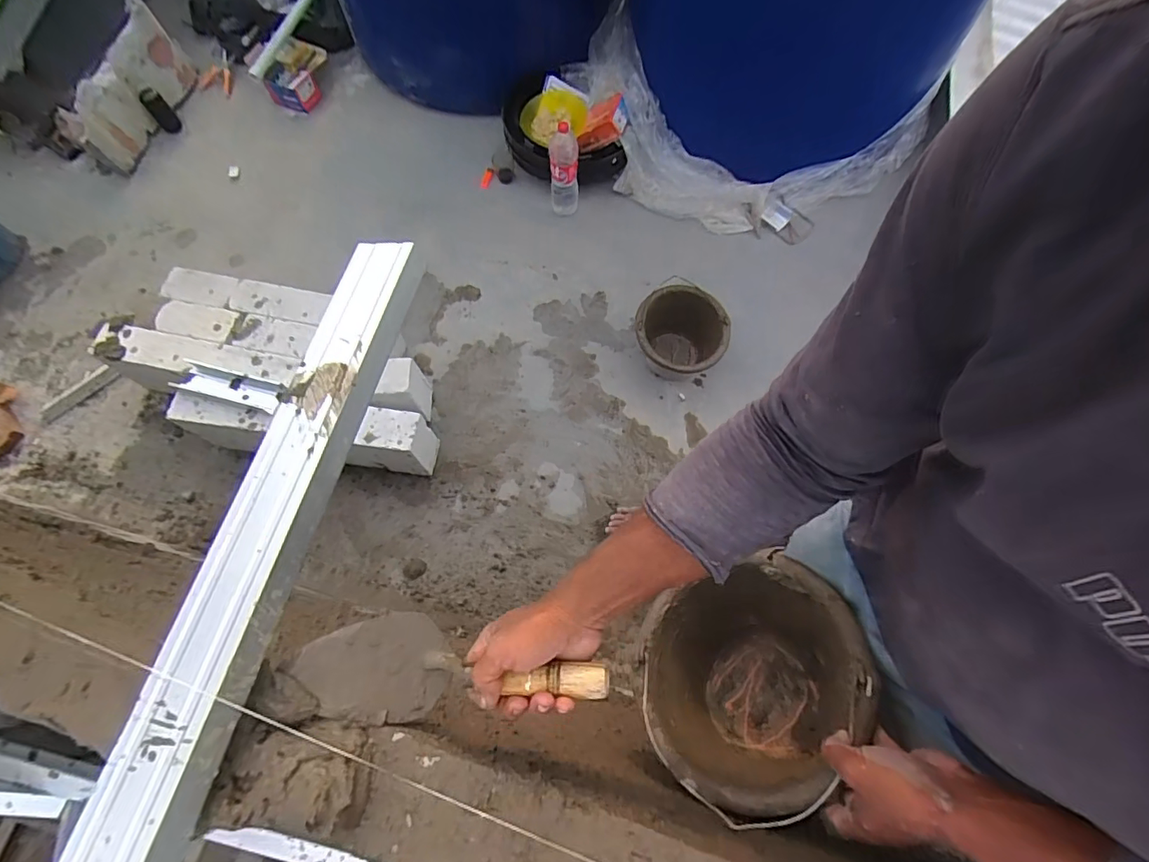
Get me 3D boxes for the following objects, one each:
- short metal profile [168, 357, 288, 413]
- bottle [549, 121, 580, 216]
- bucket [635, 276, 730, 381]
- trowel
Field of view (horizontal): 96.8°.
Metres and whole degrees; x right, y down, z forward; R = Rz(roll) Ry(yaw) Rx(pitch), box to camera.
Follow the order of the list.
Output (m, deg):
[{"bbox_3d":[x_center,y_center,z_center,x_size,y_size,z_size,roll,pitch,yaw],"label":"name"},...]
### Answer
[{"bbox_3d":[-0.830,-0.113,1.229,0.264,0.025,0.082,13,69,5],"label":"short metal profile"},{"bbox_3d":[-0.031,-0.778,1.522,0.087,0.285,0.065,-1,68,-1],"label":"bottle"},{"bbox_3d":[0.286,-0.249,1.412,0.238,0.193,0.243,0,68,0],"label":"bucket"},{"bbox_3d":[-0.105,0.220,0.467,0.282,0.063,0.093,-2,68,9],"label":"trowel"}]

